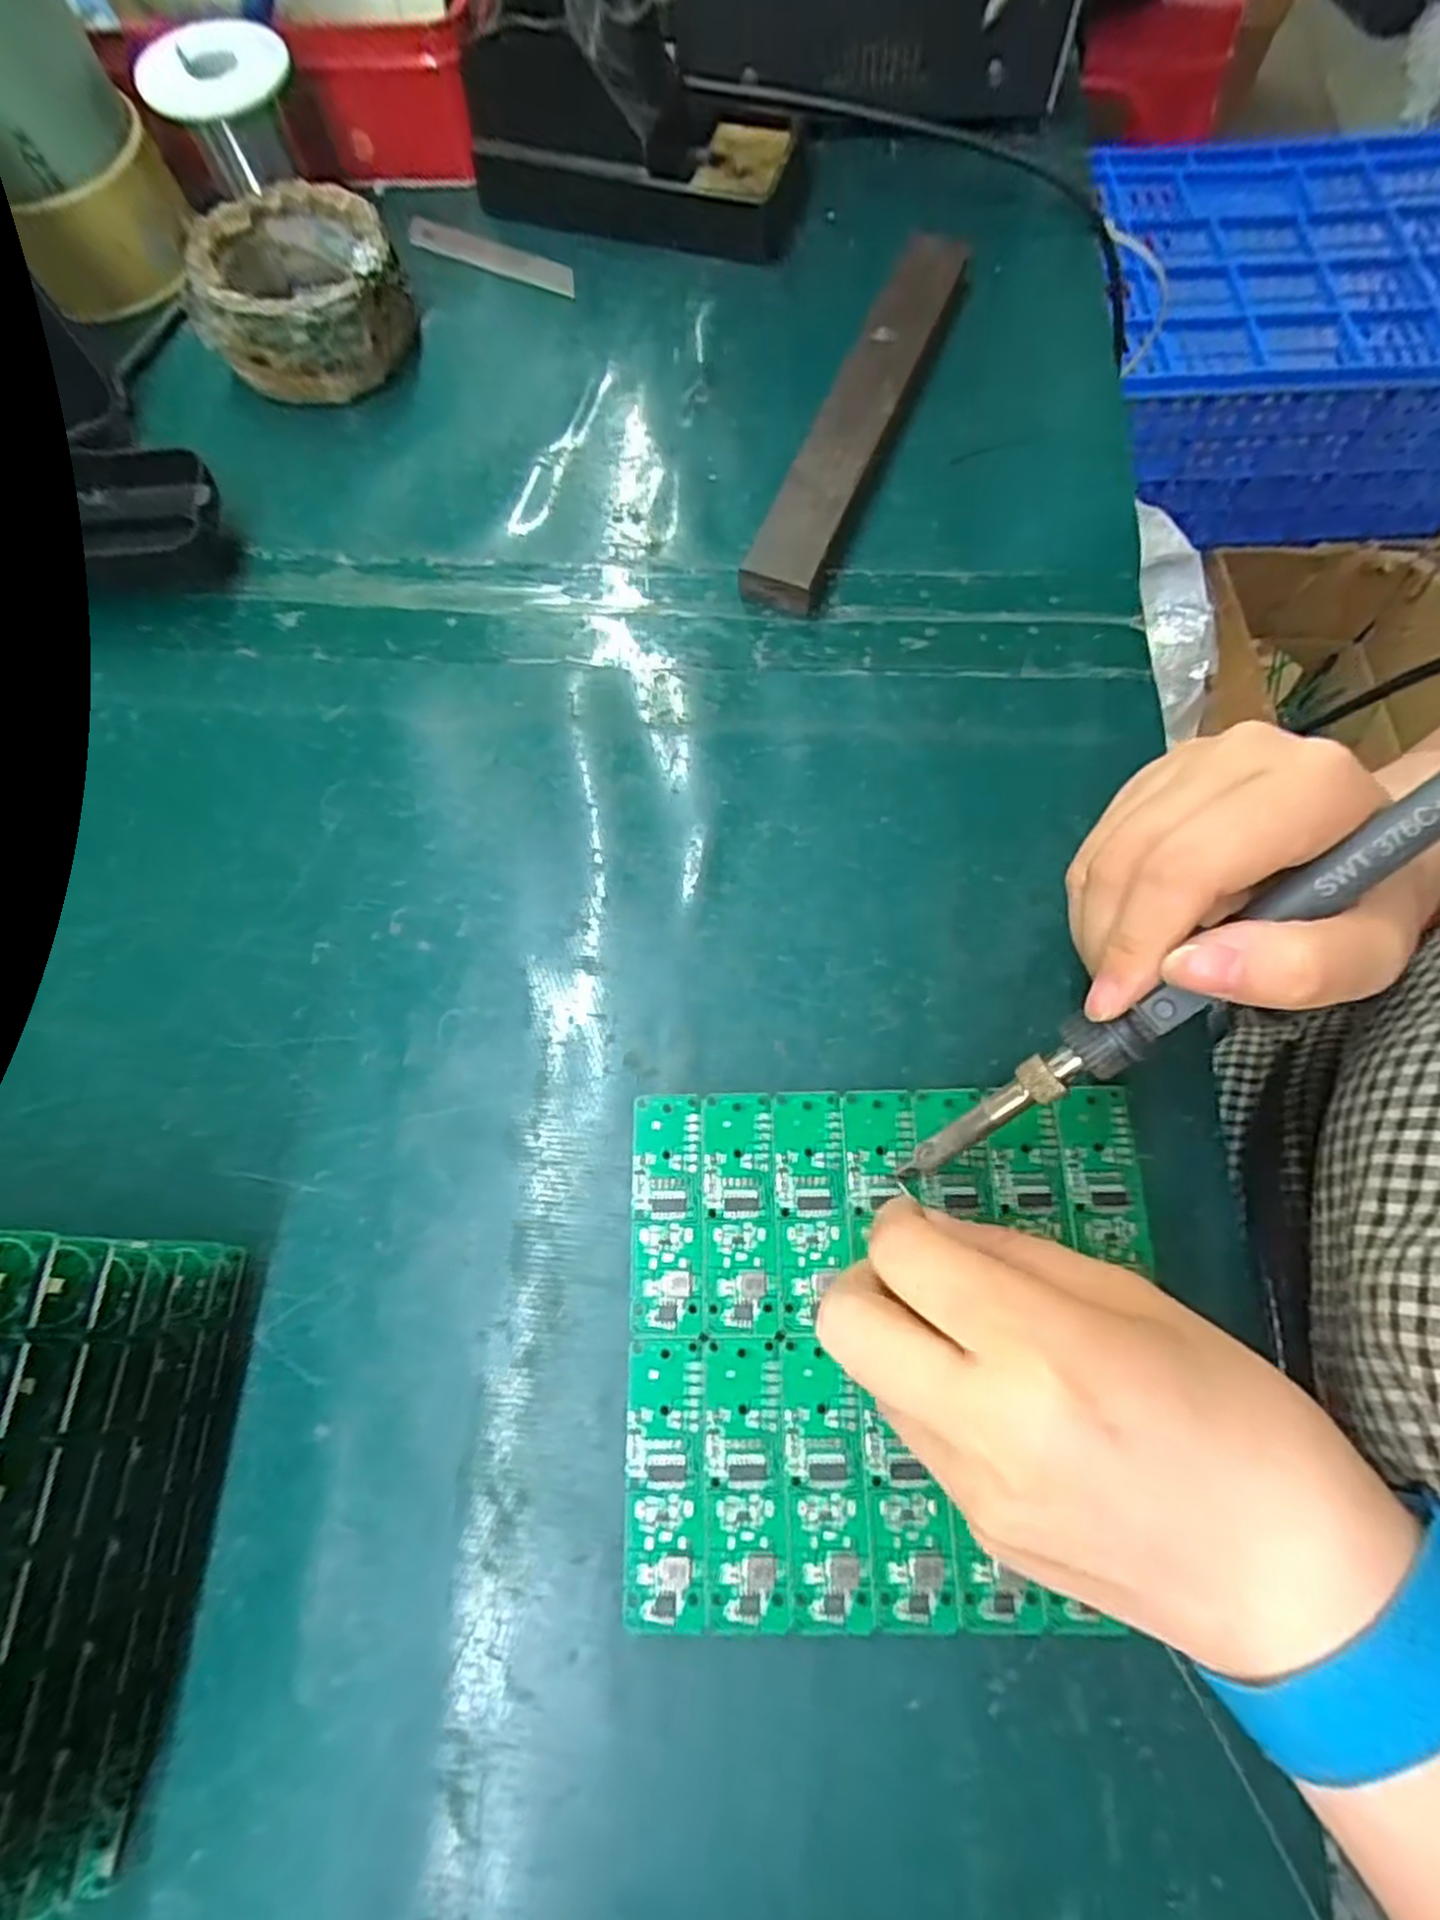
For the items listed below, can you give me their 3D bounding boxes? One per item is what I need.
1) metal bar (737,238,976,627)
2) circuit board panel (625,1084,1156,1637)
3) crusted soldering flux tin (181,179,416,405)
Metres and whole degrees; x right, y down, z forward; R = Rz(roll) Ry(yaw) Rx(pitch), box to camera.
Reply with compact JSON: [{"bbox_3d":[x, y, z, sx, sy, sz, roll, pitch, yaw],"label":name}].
[{"bbox_3d":[0.064,-0.238,0.340,0.030,0.016,0.211,22,74,8],"label":"metal bar"},{"bbox_3d":[0.049,0.105,0.223,0.147,0.004,0.136,-1,72,1],"label":"circuit board panel"},{"bbox_3d":[-0.189,-0.301,0.358,0.089,0.045,0.083,0,72,1],"label":"crusted soldering flux tin"}]

